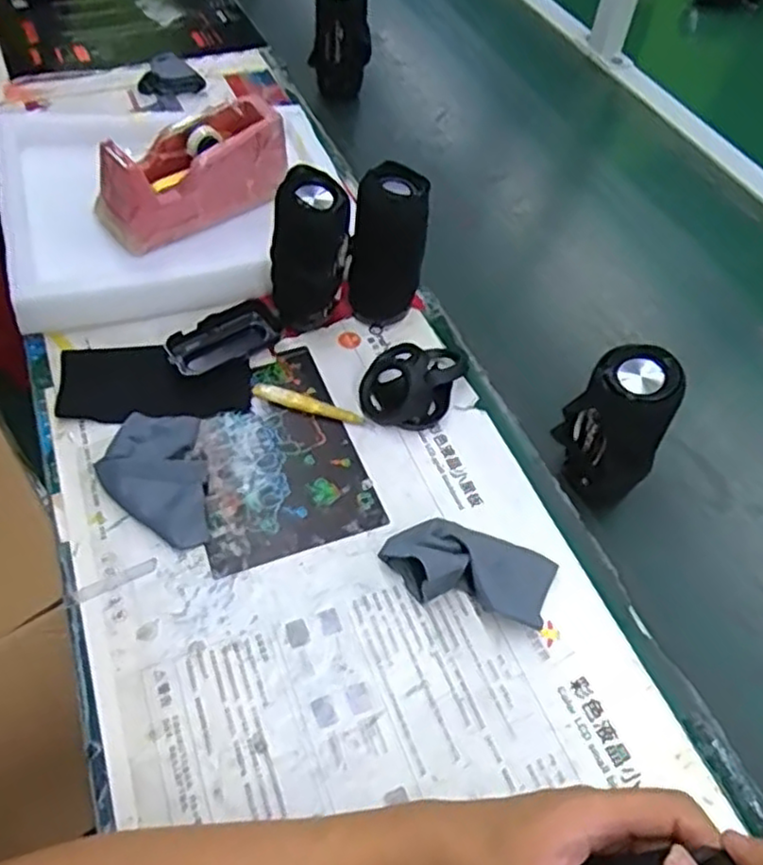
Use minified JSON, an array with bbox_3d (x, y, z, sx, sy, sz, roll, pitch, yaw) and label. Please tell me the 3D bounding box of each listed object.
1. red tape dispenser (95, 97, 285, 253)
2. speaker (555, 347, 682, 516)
[{"bbox_3d":[-0.197,-0.271,0.735,0.200,0.091,0.072,-30,60,-24],"label":"red tape dispenser"},{"bbox_3d":[0.186,-0.001,0.560,0.054,0.131,0.068,-26,59,-22],"label":"speaker"}]

